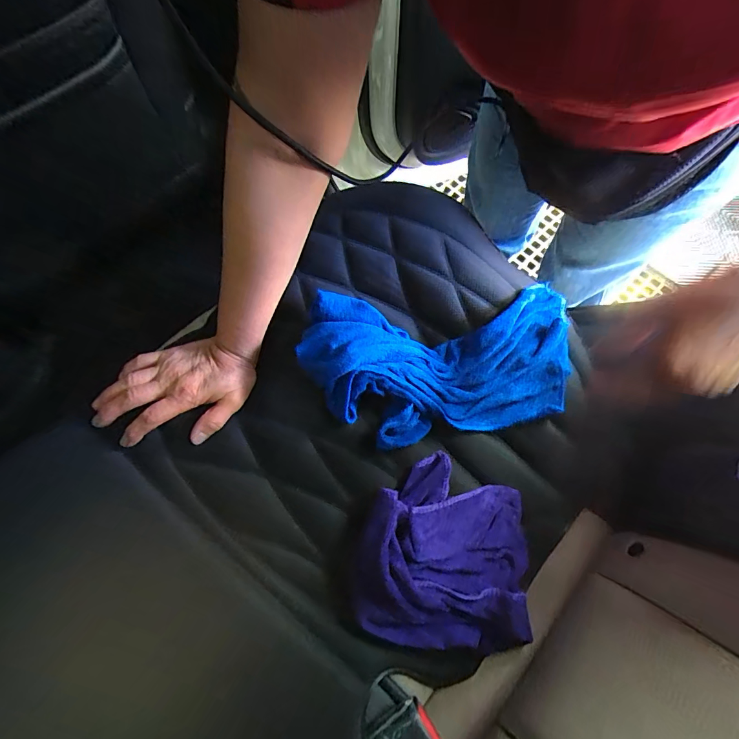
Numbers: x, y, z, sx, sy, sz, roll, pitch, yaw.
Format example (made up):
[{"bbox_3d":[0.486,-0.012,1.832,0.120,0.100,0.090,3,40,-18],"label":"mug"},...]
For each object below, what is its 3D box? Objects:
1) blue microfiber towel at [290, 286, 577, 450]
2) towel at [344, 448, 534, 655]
[{"bbox_3d":[0.083,-0.006,0.433,0.303,0.036,0.163,-4,91,-13],"label":"blue microfiber towel"},{"bbox_3d":[0.077,0.187,0.389,0.179,0.082,0.175,15,69,5],"label":"towel"}]

